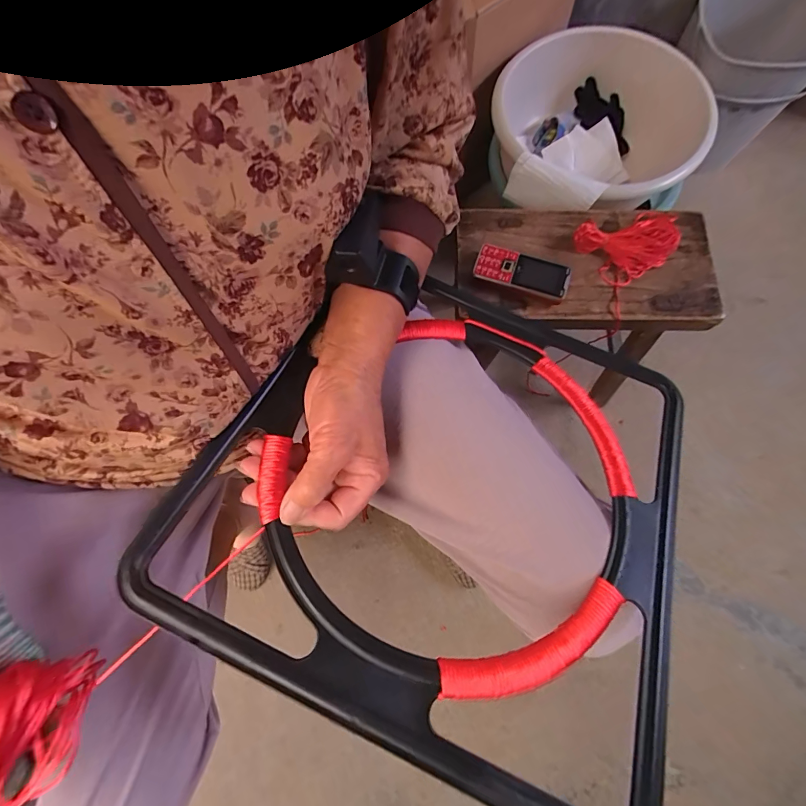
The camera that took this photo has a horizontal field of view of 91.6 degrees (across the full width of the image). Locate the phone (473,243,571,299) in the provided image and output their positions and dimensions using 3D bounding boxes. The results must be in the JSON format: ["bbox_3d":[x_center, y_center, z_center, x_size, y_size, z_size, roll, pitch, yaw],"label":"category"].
[{"bbox_3d":[0.168,-0.187,0.551,0.130,0.009,0.053,18,76,5],"label":"phone"}]

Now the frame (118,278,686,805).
[{"bbox_3d":[0.039,0.045,0.290,0.329,0.017,0.336,26,61,7],"label":"frame"}]

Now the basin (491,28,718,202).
[{"bbox_3d":[0.377,-0.594,0.783,0.362,0.135,0.365,0,75,0],"label":"basin"}]

